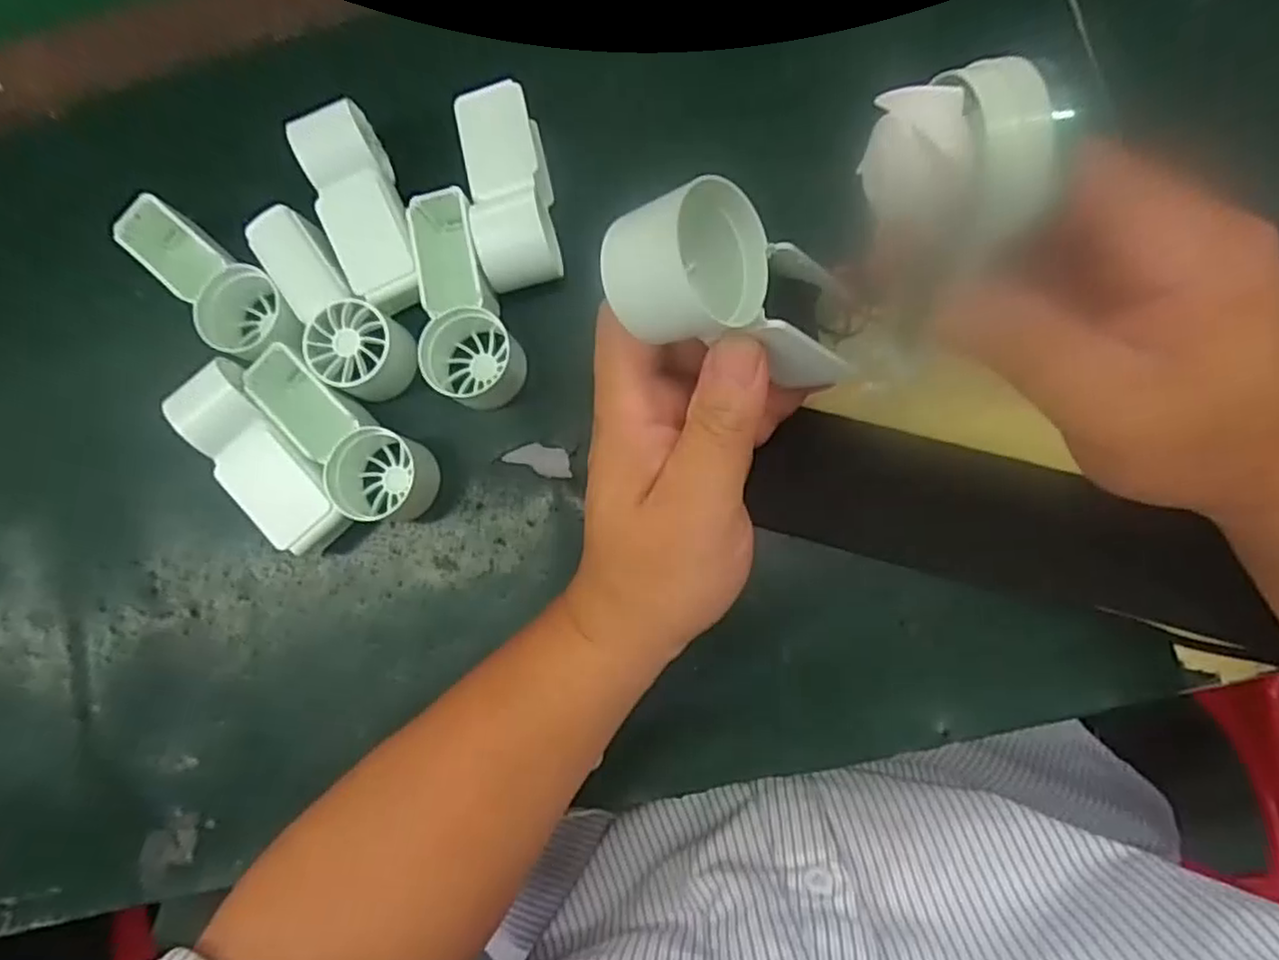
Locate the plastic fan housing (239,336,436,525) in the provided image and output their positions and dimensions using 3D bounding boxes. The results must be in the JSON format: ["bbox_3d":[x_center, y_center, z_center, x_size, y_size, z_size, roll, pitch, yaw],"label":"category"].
[{"bbox_3d":[-0.137,-0.019,0.320,0.093,0.033,0.038,41,90,8],"label":"plastic fan housing"}]

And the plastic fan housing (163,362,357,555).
[{"bbox_3d":[-0.167,-0.008,0.320,0.038,0.036,0.093,-39,82,1],"label":"plastic fan housing"}]

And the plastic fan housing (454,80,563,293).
[{"bbox_3d":[-0.059,-0.133,0.322,0.034,0.031,0.092,-12,84,5],"label":"plastic fan housing"}]

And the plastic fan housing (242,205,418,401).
[{"bbox_3d":[-0.136,-0.076,0.324,0.036,0.031,0.102,-35,82,2],"label":"plastic fan housing"}]

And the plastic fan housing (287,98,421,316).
[{"bbox_3d":[-0.126,-0.122,0.325,0.033,0.033,0.088,-20,83,4],"label":"plastic fan housing"}]

